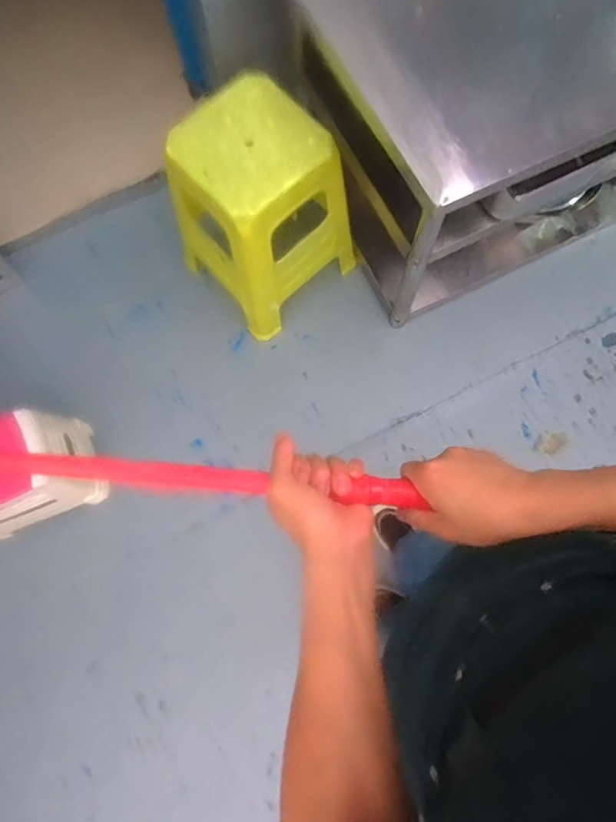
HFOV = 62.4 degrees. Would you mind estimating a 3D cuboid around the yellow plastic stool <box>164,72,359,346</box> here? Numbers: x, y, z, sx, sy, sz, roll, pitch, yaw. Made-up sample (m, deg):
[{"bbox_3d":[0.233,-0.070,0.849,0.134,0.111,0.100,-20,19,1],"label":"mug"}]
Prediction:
[{"bbox_3d":[-0.106,-0.478,1.274,0.359,0.455,0.359,-40,81,-8],"label":"yellow plastic stool"}]

